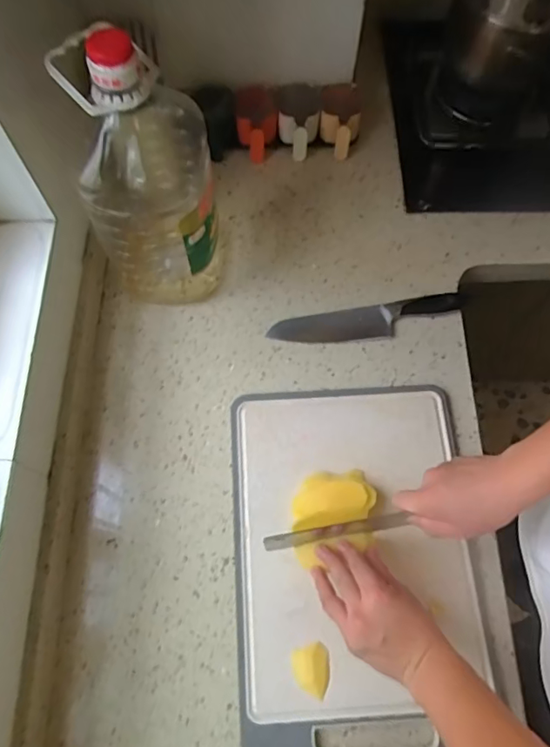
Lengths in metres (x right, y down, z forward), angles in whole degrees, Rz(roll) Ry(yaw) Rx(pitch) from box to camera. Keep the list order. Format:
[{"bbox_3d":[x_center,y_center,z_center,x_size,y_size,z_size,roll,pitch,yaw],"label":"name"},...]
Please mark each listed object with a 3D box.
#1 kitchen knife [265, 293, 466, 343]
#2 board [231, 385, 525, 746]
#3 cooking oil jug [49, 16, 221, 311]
[{"bbox_3d":[0.132,-0.078,0.739,0.275,0.014,0.050,-10,68,-3],"label":"kitchen knife"},{"bbox_3d":[0.108,0.215,0.618,0.311,0.019,0.418,-4,68,0],"label":"board"},{"bbox_3d":[-0.146,-0.231,0.631,0.132,0.339,0.151,-3,68,0],"label":"cooking oil jug"}]

